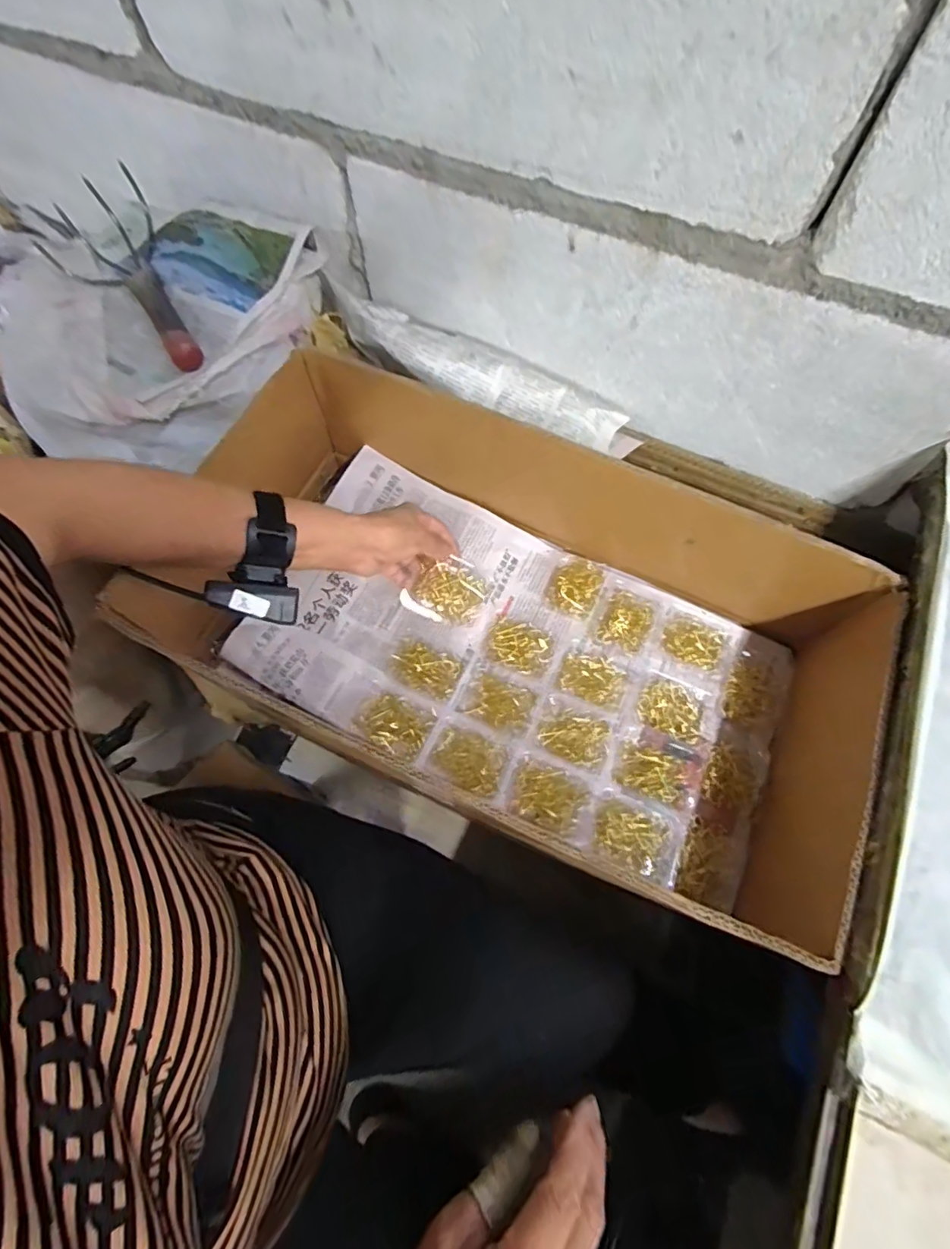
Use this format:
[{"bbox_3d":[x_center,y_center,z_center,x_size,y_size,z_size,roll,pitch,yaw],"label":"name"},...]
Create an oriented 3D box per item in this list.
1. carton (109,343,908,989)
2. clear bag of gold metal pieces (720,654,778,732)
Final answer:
[{"bbox_3d":[0.045,0.011,0.511,0.618,0.196,0.335,21,69,10],"label":"carton"},{"bbox_3d":[0.294,0.072,0.565,0.052,0.017,0.092,23,69,10],"label":"clear bag of gold metal pieces"}]

